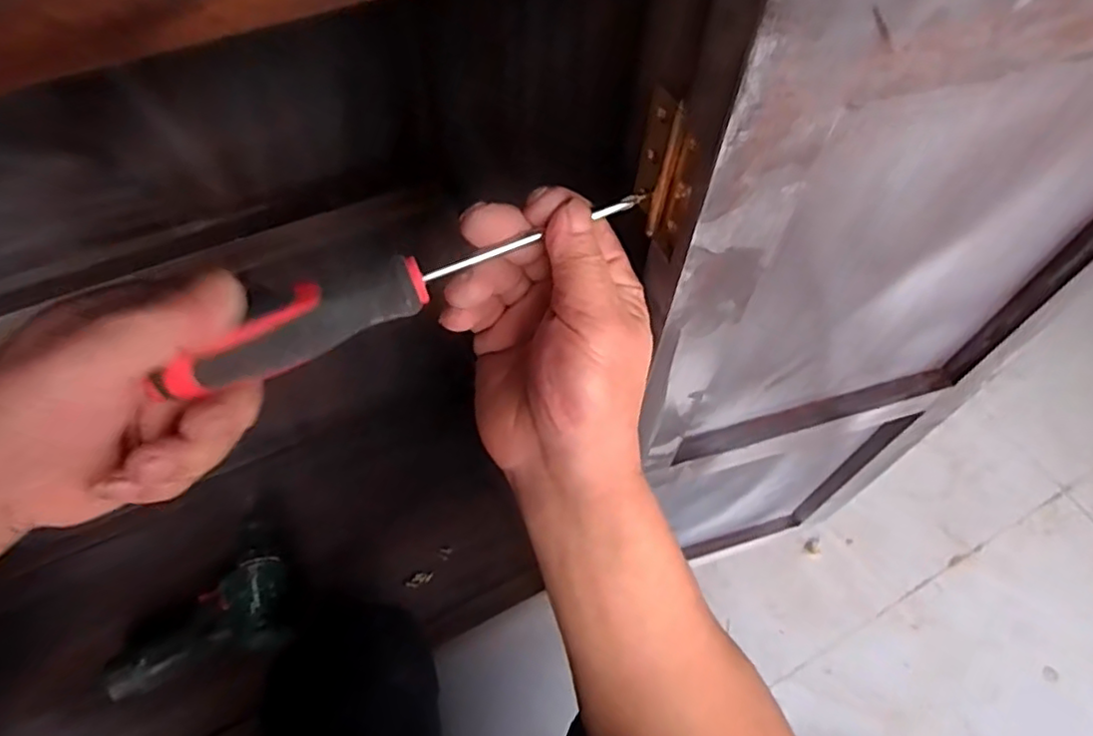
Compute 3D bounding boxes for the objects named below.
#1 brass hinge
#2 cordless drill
[{"bbox_3d":[0.048,-0.080,0.269,0.005,0.061,0.039,-18,62,-13],"label":"brass hinge"},{"bbox_3d":[-0.396,0.264,0.757,0.180,0.052,0.157,-15,61,-11],"label":"cordless drill"}]

